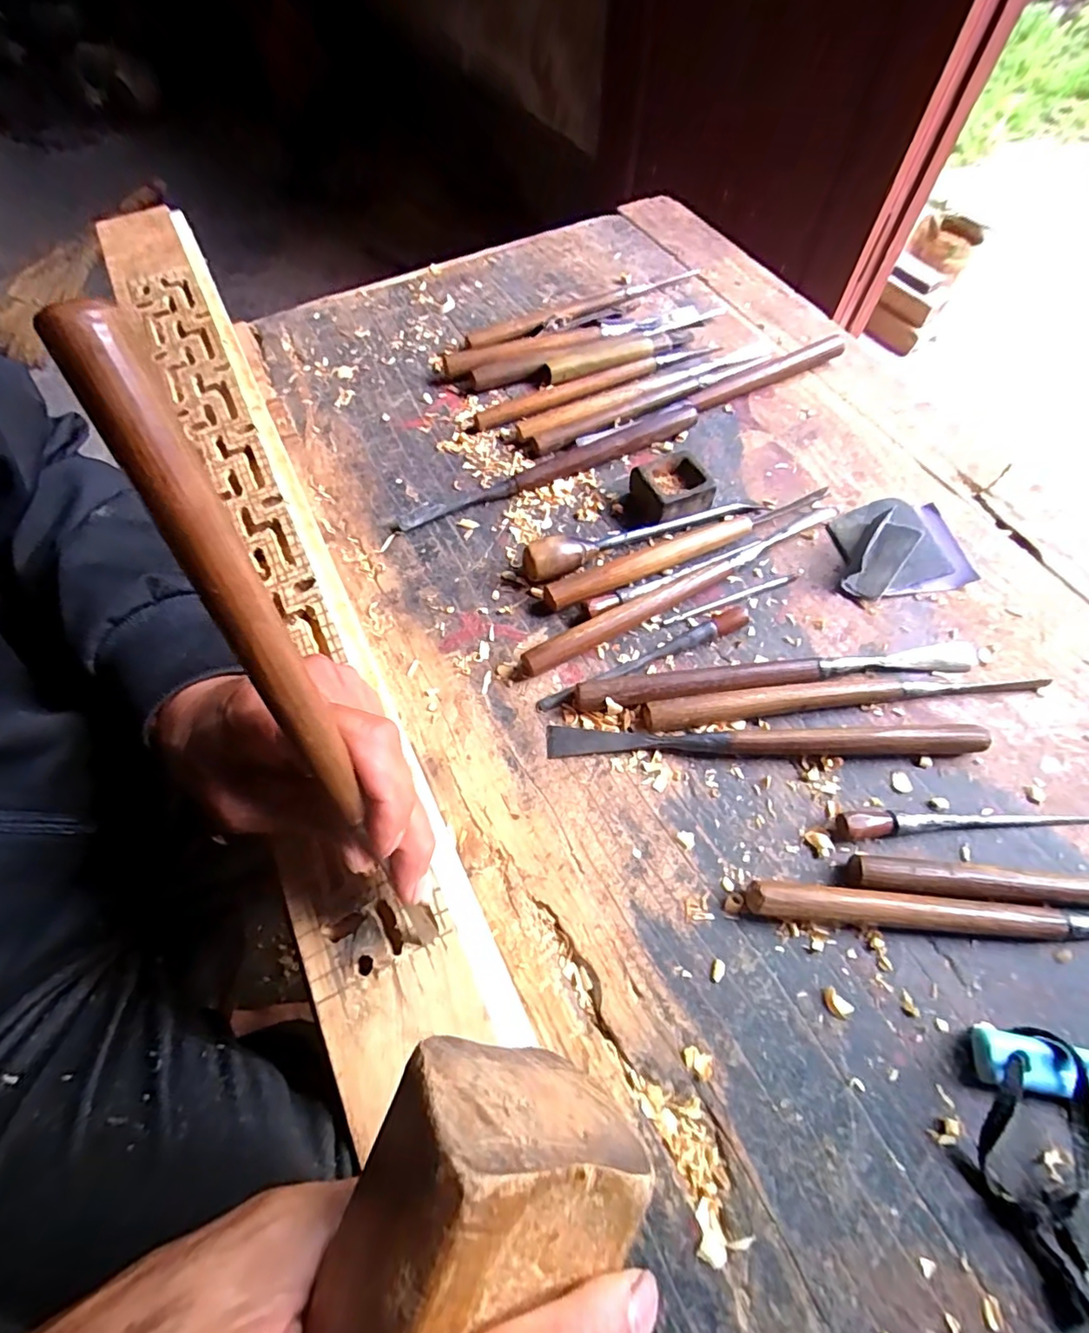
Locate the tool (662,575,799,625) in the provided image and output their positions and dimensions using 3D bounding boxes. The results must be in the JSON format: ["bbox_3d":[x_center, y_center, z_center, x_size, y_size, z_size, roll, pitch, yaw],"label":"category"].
[{"bbox_3d":[0.131,-0.047,0.391,0.105,0.004,0.006,-19,64,-9],"label":"tool"}]

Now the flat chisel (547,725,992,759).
[{"bbox_3d":[0.130,0.045,0.335,0.254,0.015,0.019,1,62,1],"label":"flat chisel"}]

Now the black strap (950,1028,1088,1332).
[{"bbox_3d":[0.221,0.217,0.246,0.057,0.015,0.095,34,68,17],"label":"black strap"}]

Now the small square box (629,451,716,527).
[{"bbox_3d":[0.096,-0.134,0.424,0.049,0.028,0.050,-24,65,-12],"label":"small square box"}]

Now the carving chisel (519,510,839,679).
[{"bbox_3d":[0.099,-0.060,0.386,0.259,0.020,0.019,-28,66,-14],"label":"carving chisel"}]

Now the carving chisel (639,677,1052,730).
[{"bbox_3d":[0.185,0.016,0.349,0.250,0.017,0.020,-6,62,-3],"label":"carving chisel"}]

